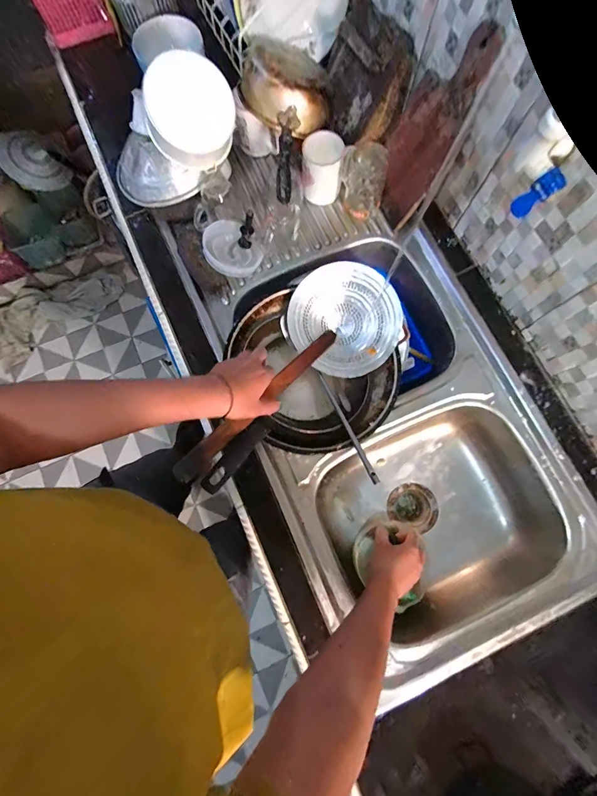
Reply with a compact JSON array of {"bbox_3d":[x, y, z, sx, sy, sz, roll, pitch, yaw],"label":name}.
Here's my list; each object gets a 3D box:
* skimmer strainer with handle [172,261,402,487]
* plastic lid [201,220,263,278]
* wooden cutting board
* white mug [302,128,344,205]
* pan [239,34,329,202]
[{"bbox_3d":[-0.011,-0.049,0.605,0.195,0.099,0.456,43,70,8],"label":"skimmer strainer with handle"},{"bbox_3d":[-0.132,-0.289,0.689,0.102,0.052,0.103,0,78,-1],"label":"plastic lid"},{"bbox_3d":[0.222,-0.450,0.609,0.013,0.302,0.136,-19,81,-22],"label":"wooden cutting board"},{"bbox_3d":[0.046,-0.453,0.696,0.072,0.102,0.078,0,78,-1],"label":"white mug"},{"bbox_3d":[-0.026,-0.504,0.633,0.165,0.086,0.284,3,78,-1],"label":"pan"}]

